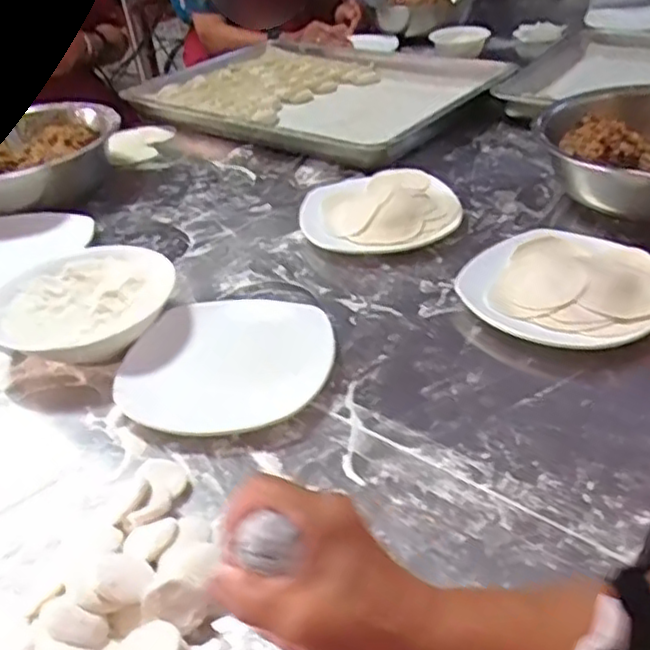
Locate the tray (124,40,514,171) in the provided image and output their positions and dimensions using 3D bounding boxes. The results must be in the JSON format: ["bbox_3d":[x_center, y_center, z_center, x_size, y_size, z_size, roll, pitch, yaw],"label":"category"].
[{"bbox_3d":[-0.010,-0.394,1.138,0.551,0.045,0.401,25,48,35],"label":"tray"}]

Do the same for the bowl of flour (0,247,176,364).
[{"bbox_3d":[-0.229,-0.012,0.655,0.152,0.052,0.160,-4,36,3],"label":"bowl of flour"}]

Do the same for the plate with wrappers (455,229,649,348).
[{"bbox_3d":[0.226,-0.036,0.638,0.172,0.027,0.172,-5,37,4],"label":"plate with wrappers"}]

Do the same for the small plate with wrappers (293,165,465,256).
[{"bbox_3d":[0.057,-0.141,0.796,0.172,0.043,0.166,-5,37,4],"label":"small plate with wrappers"}]

